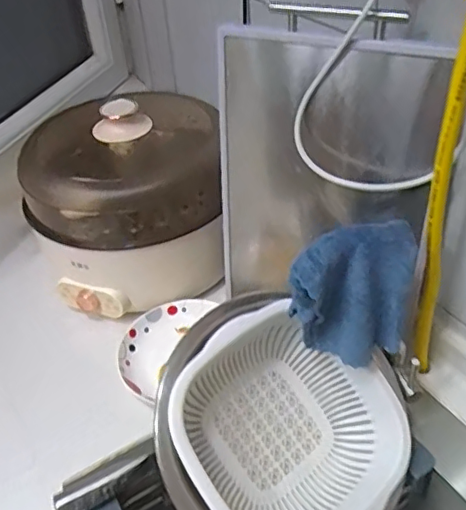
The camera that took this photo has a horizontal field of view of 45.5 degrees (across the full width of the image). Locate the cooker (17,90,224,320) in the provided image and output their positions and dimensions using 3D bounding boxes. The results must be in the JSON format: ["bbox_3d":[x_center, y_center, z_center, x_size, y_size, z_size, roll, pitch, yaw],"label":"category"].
[{"bbox_3d":[-0.175,-0.091,0.886,0.269,0.239,0.301,-13,40,-9],"label":"cooker"}]

